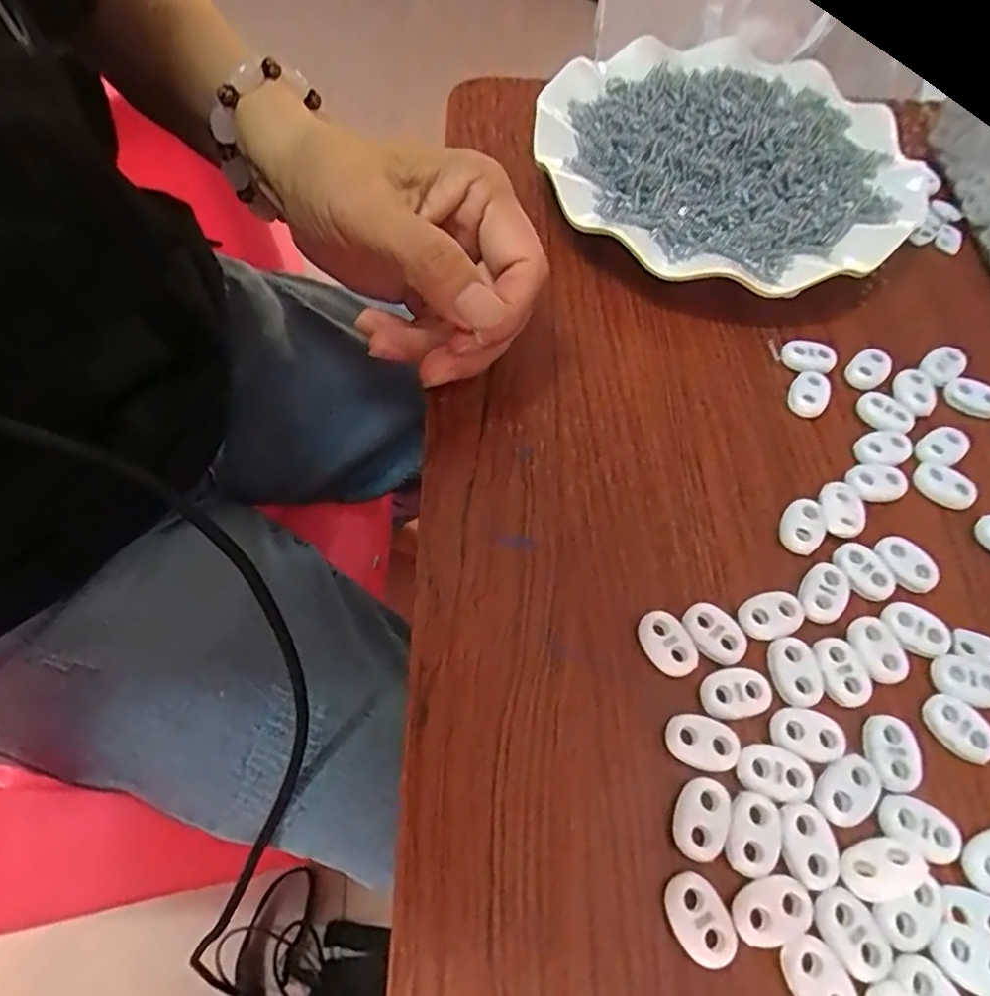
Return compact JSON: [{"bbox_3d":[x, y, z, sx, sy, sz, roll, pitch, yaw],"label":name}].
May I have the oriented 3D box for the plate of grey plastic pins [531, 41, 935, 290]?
[{"bbox_3d":[0.112,-0.175,0.312,0.181,0.027,0.188,1,62,-1],"label":"plate of grey plastic pins"}]

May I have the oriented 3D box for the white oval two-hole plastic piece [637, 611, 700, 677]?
[{"bbox_3d":[0.058,0.049,0.210,0.015,0.005,0.022,-29,66,-16],"label":"white oval two-hole plastic piece"}]

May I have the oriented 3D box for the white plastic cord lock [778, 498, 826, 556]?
[{"bbox_3d":[0.115,0.010,0.232,0.015,0.004,0.021,28,65,12],"label":"white plastic cord lock"}]

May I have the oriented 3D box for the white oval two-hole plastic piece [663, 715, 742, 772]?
[{"bbox_3d":[0.065,0.077,0.196,0.023,0.004,0.015,11,62,4],"label":"white oval two-hole plastic piece"}]

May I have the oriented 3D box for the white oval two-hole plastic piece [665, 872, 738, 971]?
[{"bbox_3d":[0.057,0.118,0.174,0.015,0.004,0.023,-20,64,-12],"label":"white oval two-hole plastic piece"}]

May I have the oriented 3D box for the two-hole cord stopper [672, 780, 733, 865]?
[{"bbox_3d":[0.062,0.095,0.184,0.015,0.004,0.022,19,63,9],"label":"two-hole cord stopper"}]

